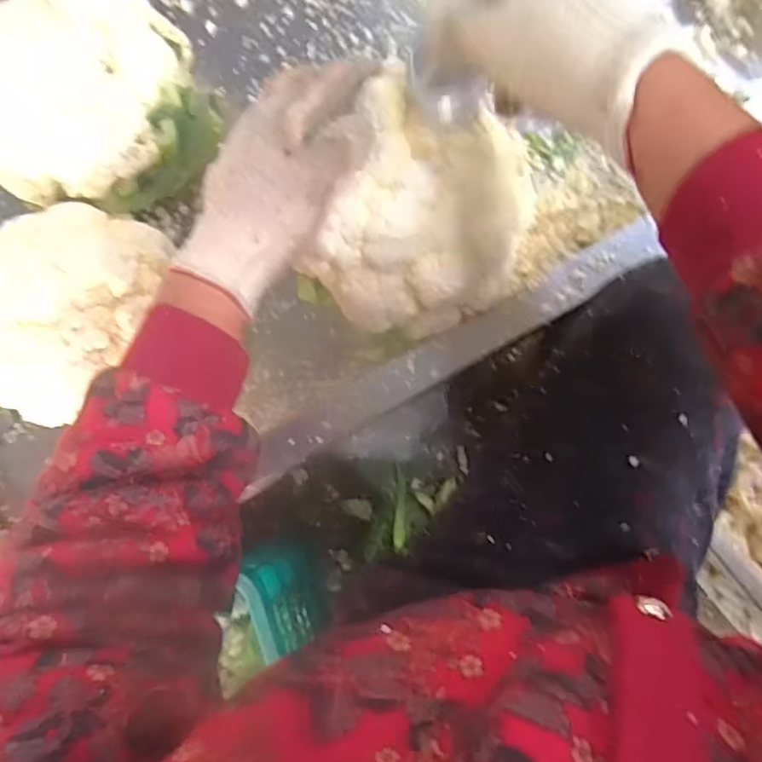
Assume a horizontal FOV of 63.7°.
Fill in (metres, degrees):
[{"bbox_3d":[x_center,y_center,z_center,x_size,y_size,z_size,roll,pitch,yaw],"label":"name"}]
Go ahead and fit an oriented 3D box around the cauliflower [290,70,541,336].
[{"bbox_3d":[0.029,-0.100,0.407,0.120,0.092,0.142,27,90,10],"label":"cauliflower"}]

